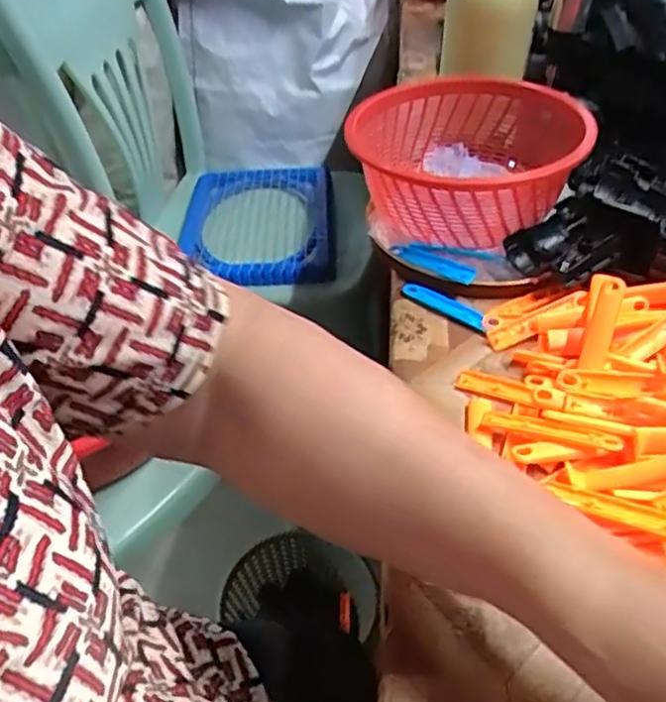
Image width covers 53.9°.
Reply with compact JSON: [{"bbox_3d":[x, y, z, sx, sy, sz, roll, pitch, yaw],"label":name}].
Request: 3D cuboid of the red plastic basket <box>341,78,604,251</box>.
[{"bbox_3d":[0.103,-0.152,0.519,0.173,0.076,0.188,-3,42,0],"label":"red plastic basket"}]

